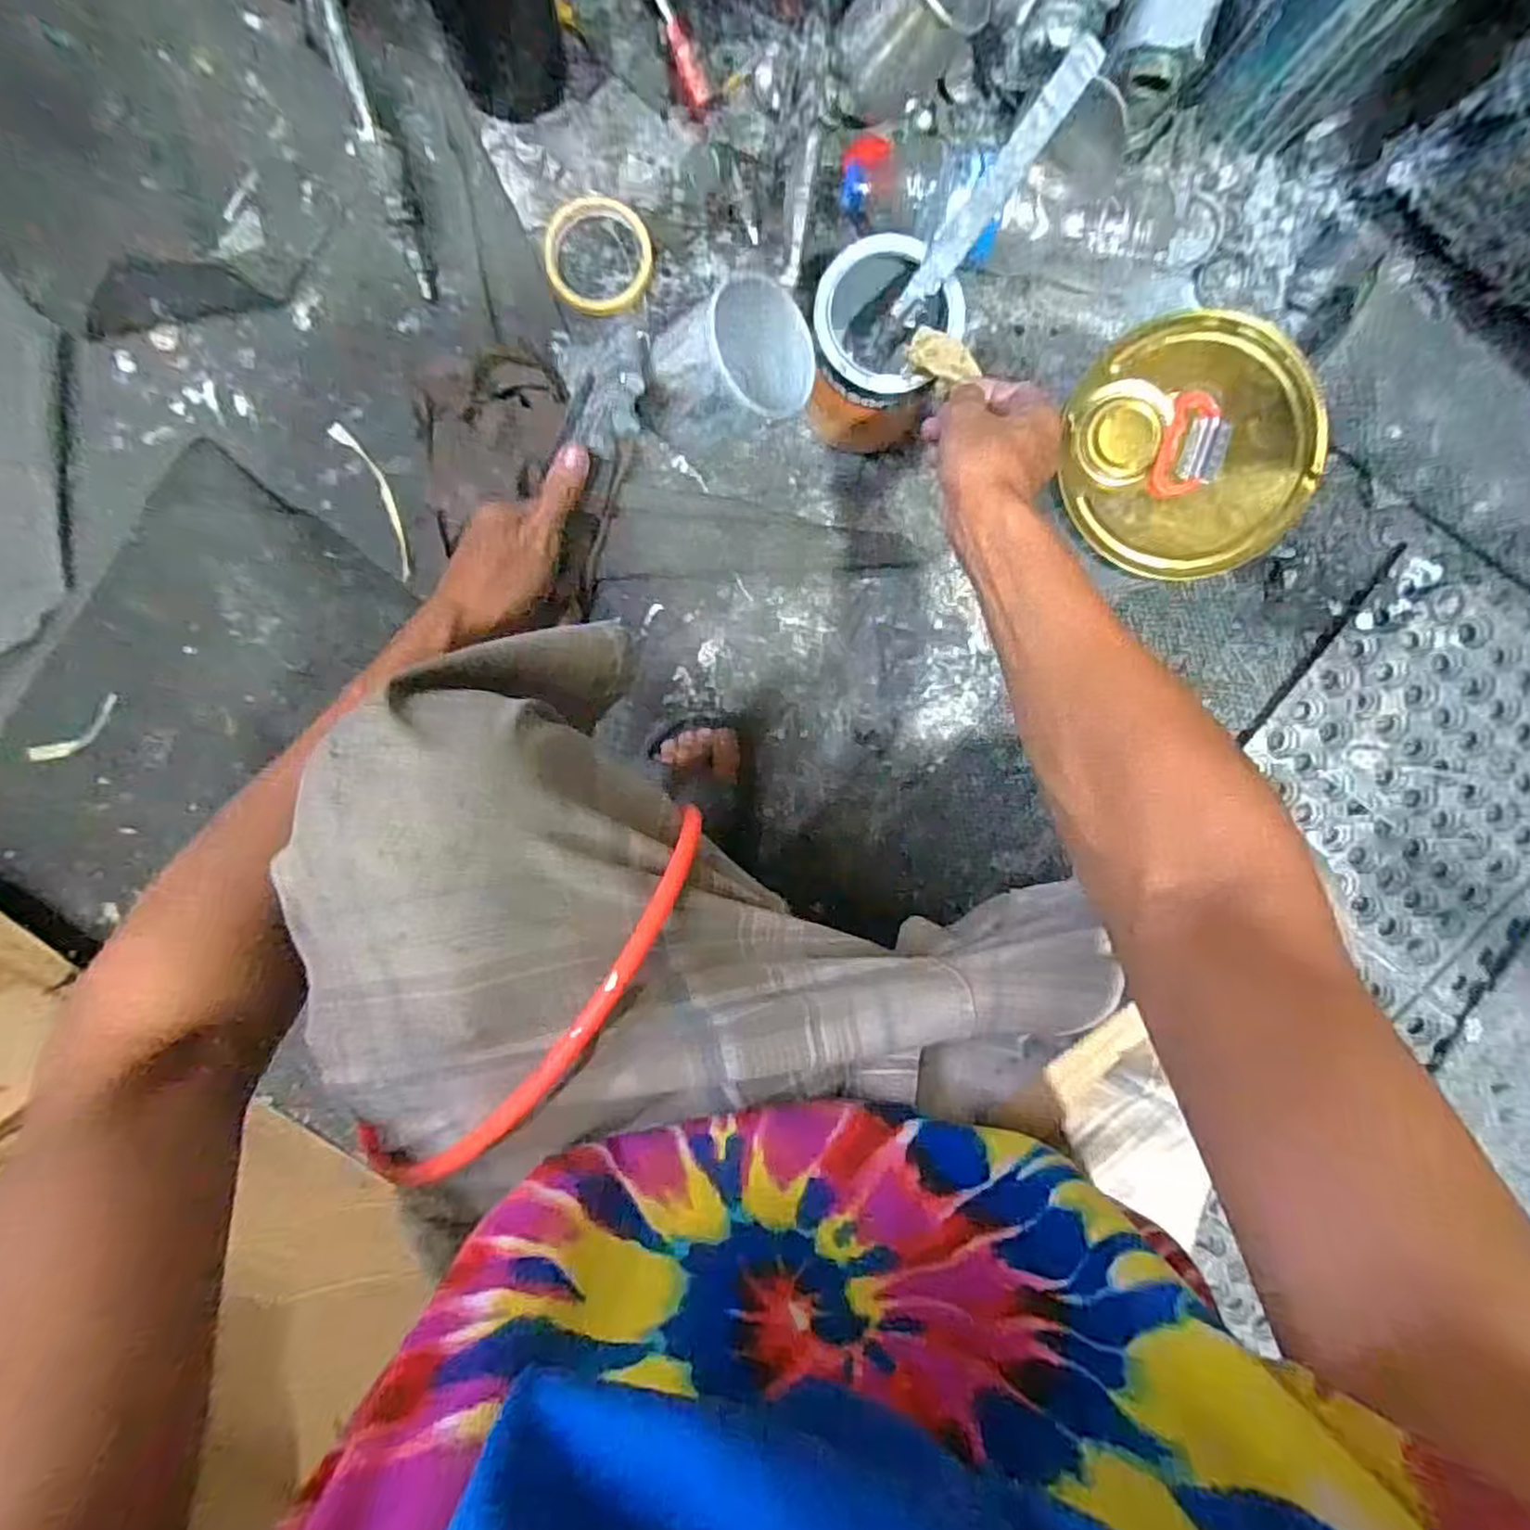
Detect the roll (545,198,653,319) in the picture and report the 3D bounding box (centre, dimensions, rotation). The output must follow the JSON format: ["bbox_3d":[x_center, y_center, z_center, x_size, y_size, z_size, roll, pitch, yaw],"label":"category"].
[{"bbox_3d":[-0.144,-0.440,0.633,0.089,0.009,0.091,0,99,2],"label":"roll"}]

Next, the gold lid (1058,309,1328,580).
[{"bbox_3d":[0.278,-0.206,0.476,0.154,0.017,0.156,0,96,0],"label":"gold lid"}]

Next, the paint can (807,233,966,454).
[{"bbox_3d":[0.091,-0.332,0.593,0.103,0.135,0.115,18,99,-1],"label":"paint can"}]

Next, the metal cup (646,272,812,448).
[{"bbox_3d":[-0.022,-0.254,0.465,0.088,0.094,0.075,-39,118,-30],"label":"metal cup"}]

